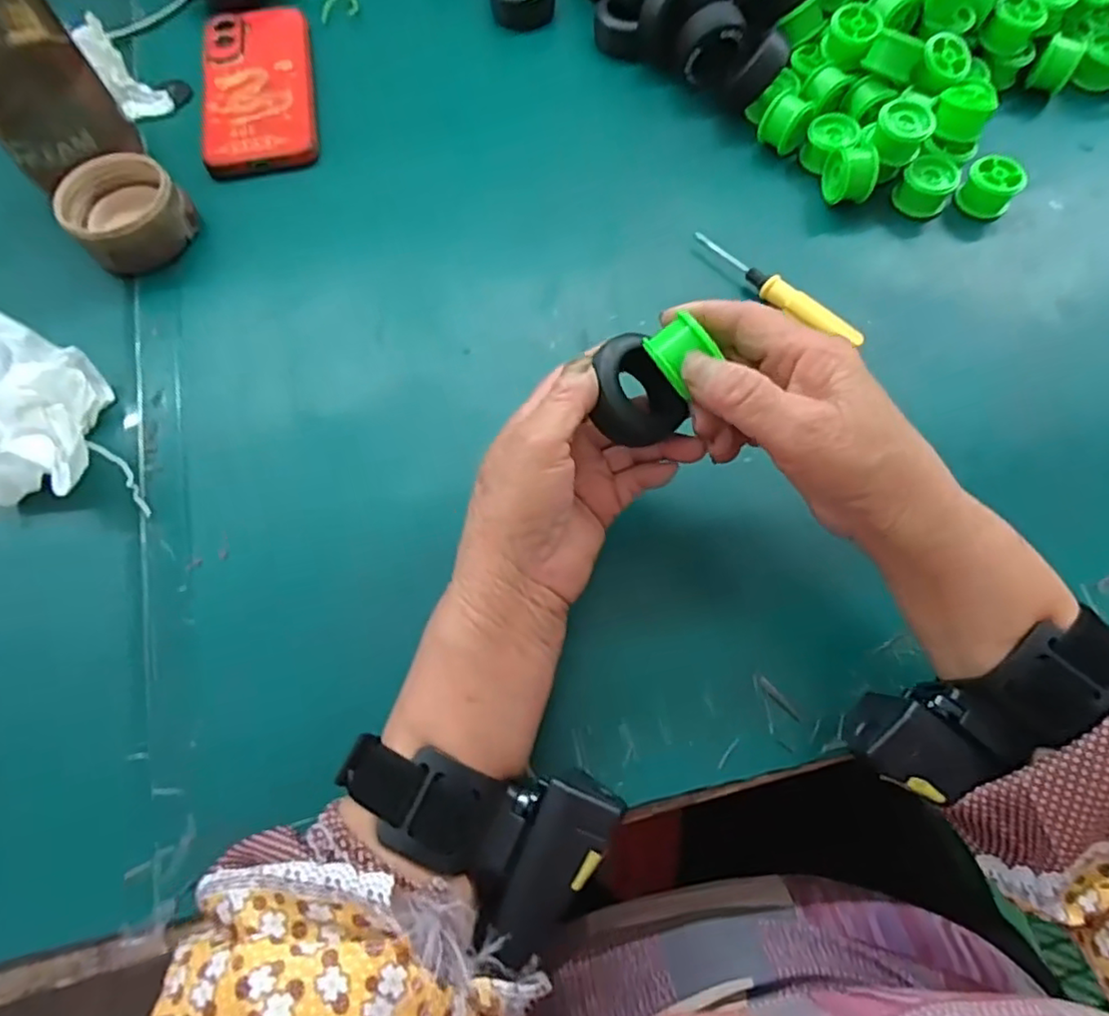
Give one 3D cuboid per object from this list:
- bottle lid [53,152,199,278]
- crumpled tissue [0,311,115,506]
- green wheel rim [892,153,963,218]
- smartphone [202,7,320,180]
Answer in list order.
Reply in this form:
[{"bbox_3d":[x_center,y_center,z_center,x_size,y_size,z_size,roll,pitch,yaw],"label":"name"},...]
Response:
[{"bbox_3d":[-0.266,-0.184,0.399,0.067,0.035,0.069,0,68,0],"label":"bottle lid"},{"bbox_3d":[-0.308,-0.056,0.349,0.100,0.034,0.113,-10,68,-4],"label":"crumpled tissue"},{"bbox_3d":[0.242,-0.209,0.410,0.032,0.025,0.026,36,73,14],"label":"green wheel rim"},{"bbox_3d":[-0.216,-0.307,0.461,0.077,0.010,0.166,-10,68,-4],"label":"smartphone"}]

